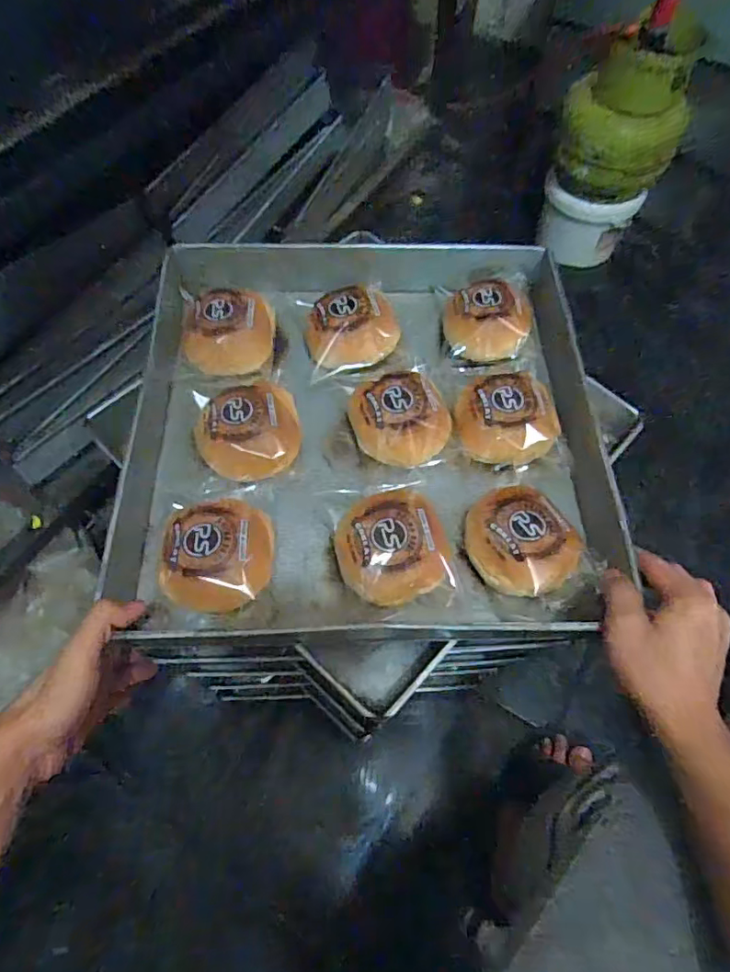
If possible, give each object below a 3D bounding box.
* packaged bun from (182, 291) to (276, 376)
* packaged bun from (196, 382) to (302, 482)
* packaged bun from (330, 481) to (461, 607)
[{"bbox_3d":[-0.137,-0.159,0.568,0.100,0.042,0.092,-11,63,-6],"label":"packaged bun"},{"bbox_3d":[-0.108,-0.052,0.512,0.093,0.038,0.089,-7,62,-4],"label":"packaged bun"},{"bbox_3d":[0.027,0.042,0.477,0.105,0.043,0.123,-7,62,-4],"label":"packaged bun"}]

